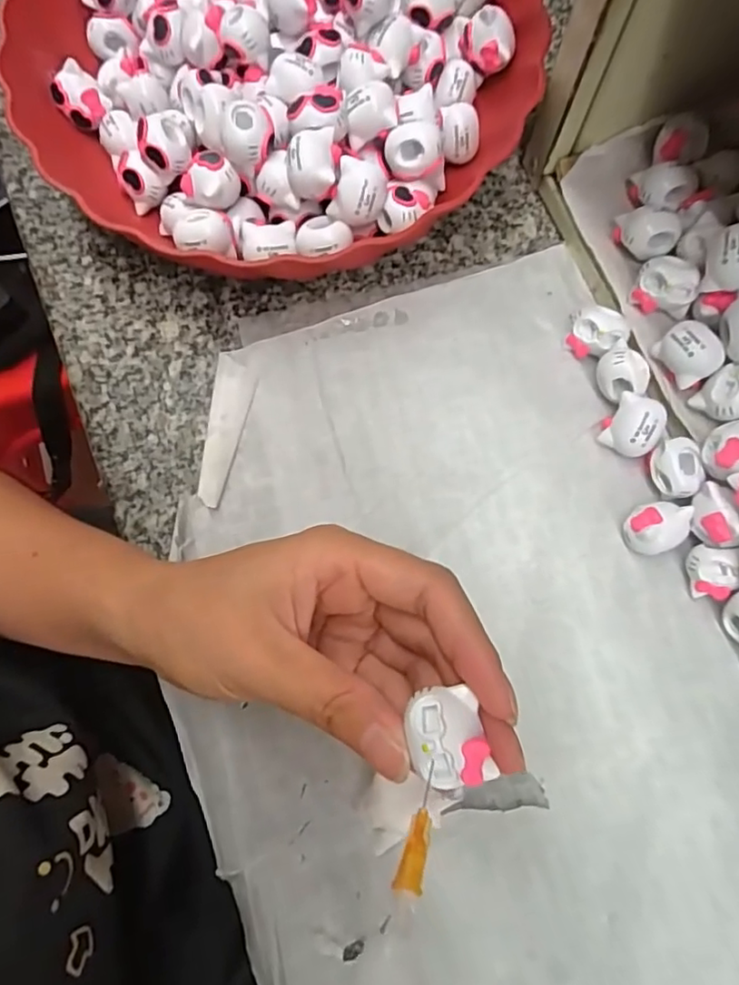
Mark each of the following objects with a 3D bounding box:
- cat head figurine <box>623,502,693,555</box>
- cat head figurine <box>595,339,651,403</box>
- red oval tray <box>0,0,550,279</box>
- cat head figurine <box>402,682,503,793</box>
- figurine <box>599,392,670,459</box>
[{"bbox_3d":[0.119,0.015,0.240,0.023,0.019,0.019,-12,77,-2],"label":"cat head figurine"},{"bbox_3d":[0.111,-0.051,0.254,0.023,0.022,0.021,0,77,1],"label":"cat head figurine"},{"bbox_3d":[-0.044,-0.211,0.281,0.237,0.053,0.233,35,80,8],"label":"red oval tray"},{"bbox_3d":[0.020,0.065,0.150,0.019,0.007,0.024,-16,77,-3],"label":"cat head figurine"},{"bbox_3d":[0.115,-0.028,0.249,0.023,0.021,0.022,31,79,8],"label":"figurine"}]

